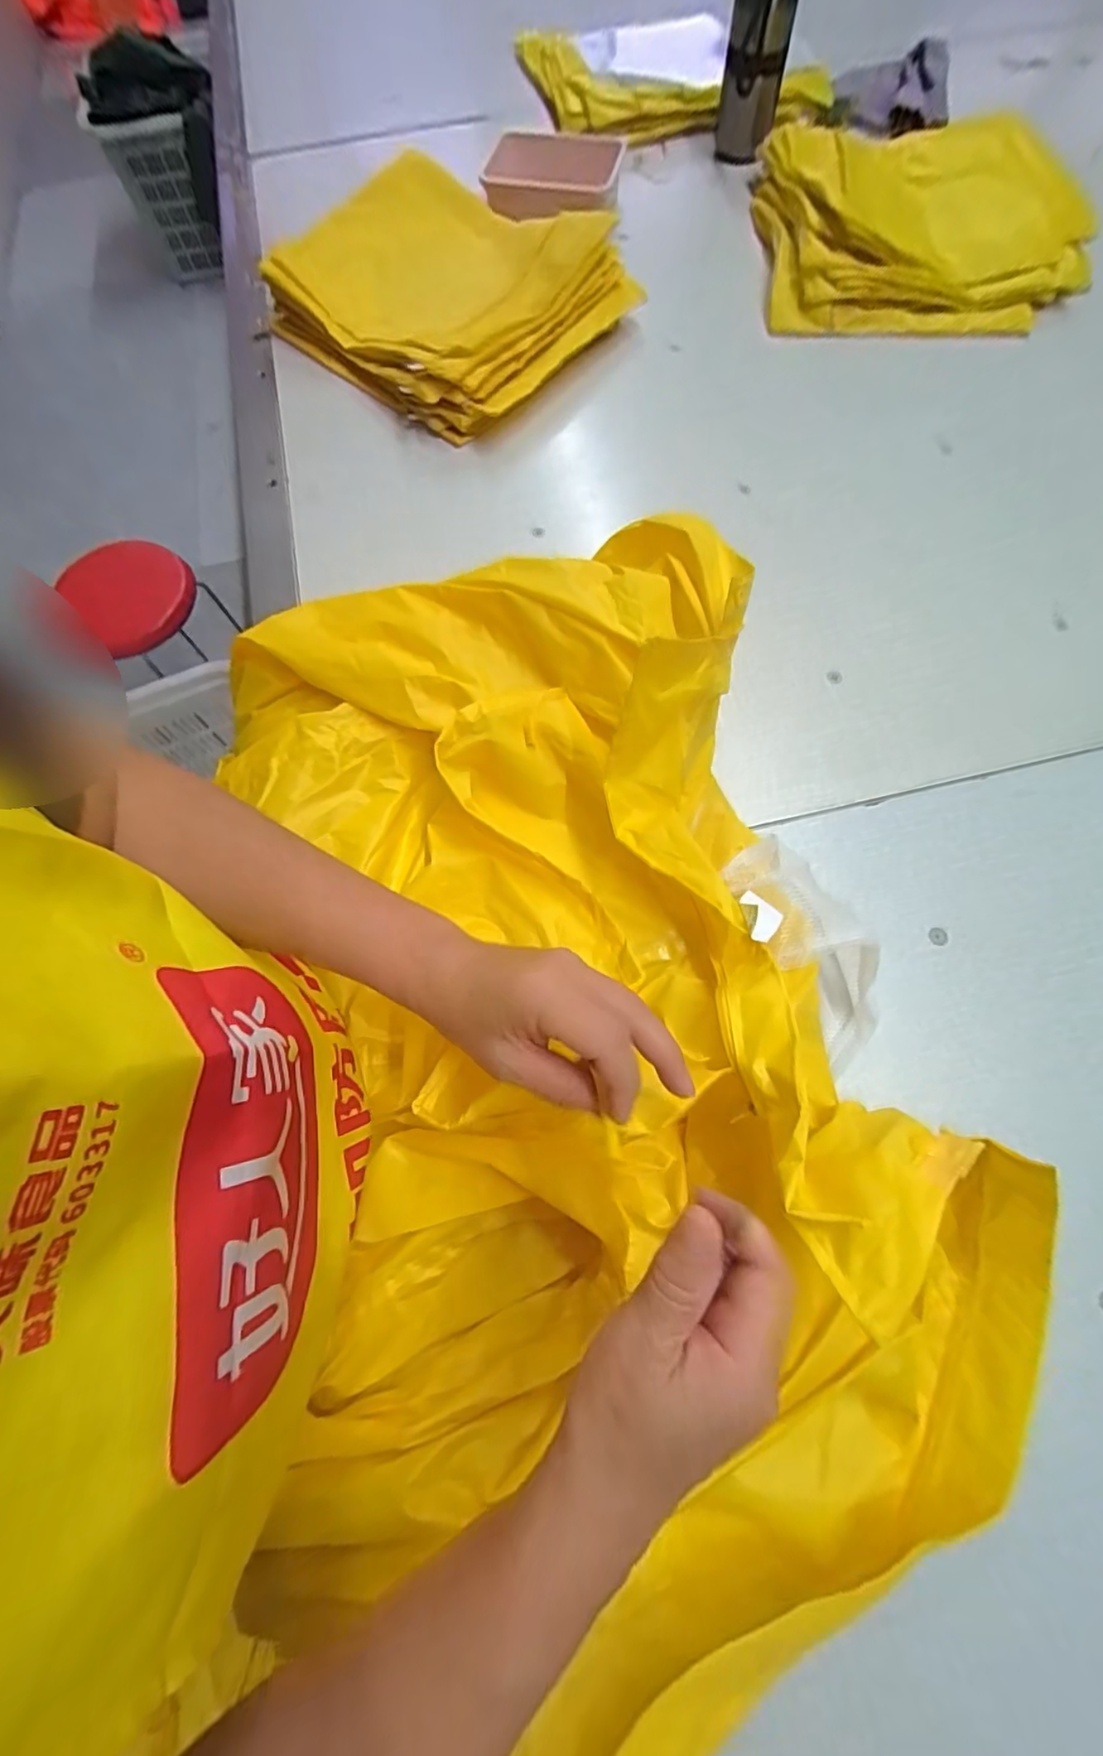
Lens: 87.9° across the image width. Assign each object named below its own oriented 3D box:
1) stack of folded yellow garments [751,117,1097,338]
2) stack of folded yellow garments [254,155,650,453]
[{"bbox_3d":[0.455,-0.845,0.717,0.375,0.060,0.410,2,70,3],"label":"stack of folded yellow garments"},{"bbox_3d":[-0.128,-0.686,0.668,0.372,0.072,0.306,38,76,14],"label":"stack of folded yellow garments"}]

